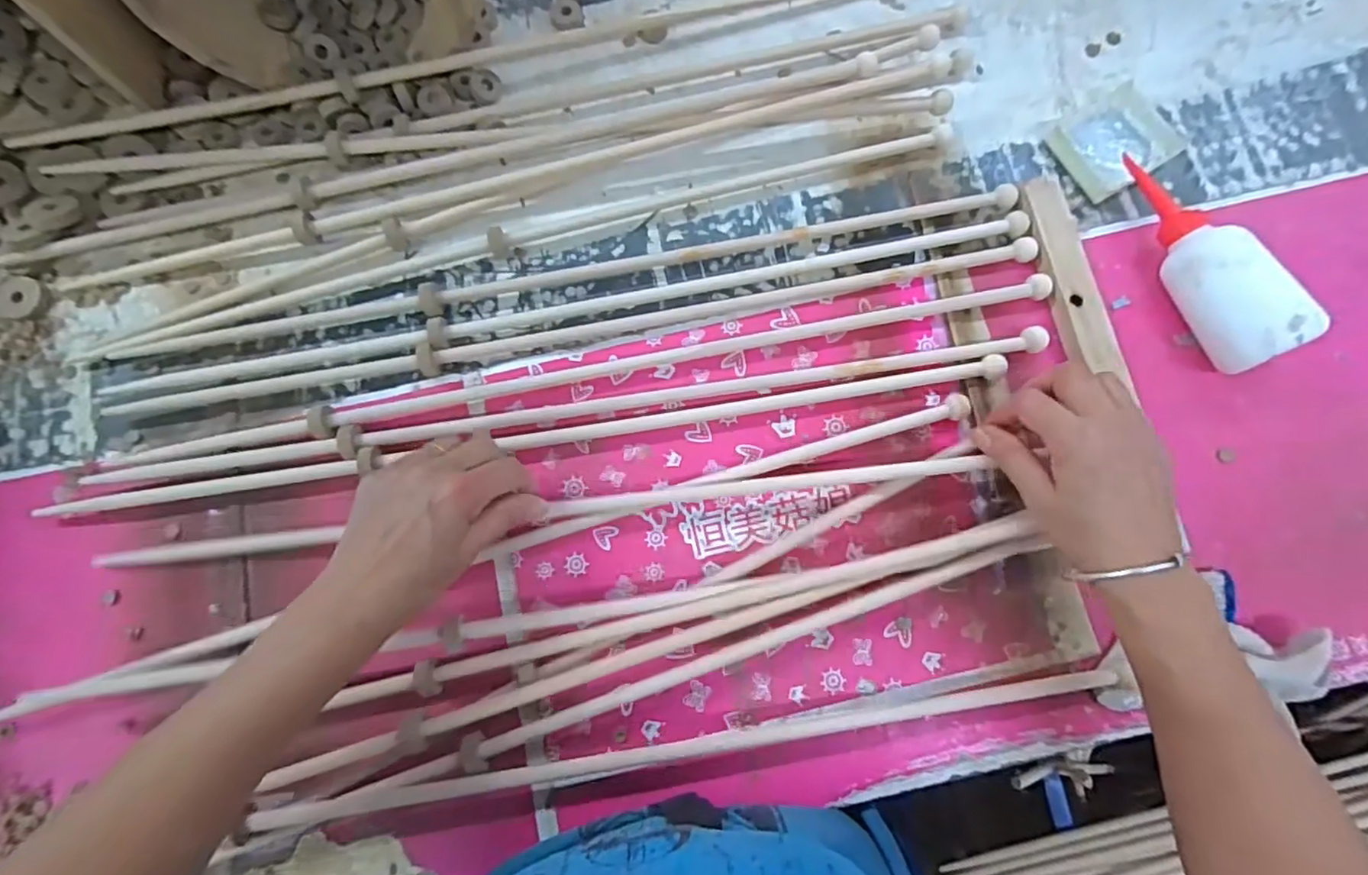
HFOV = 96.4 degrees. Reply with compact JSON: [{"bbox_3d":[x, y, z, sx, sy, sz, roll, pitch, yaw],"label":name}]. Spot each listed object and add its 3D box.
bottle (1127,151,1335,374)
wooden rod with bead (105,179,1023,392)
[{"bbox_3d":[0.382,-0.135,0.451,0.055,0.058,0.181,-15,68,-2],"label":"bottle"},{"bbox_3d":[-0.090,-0.120,0.473,0.711,0.023,0.022,-12,80,-1],"label":"wooden rod with bead"}]

